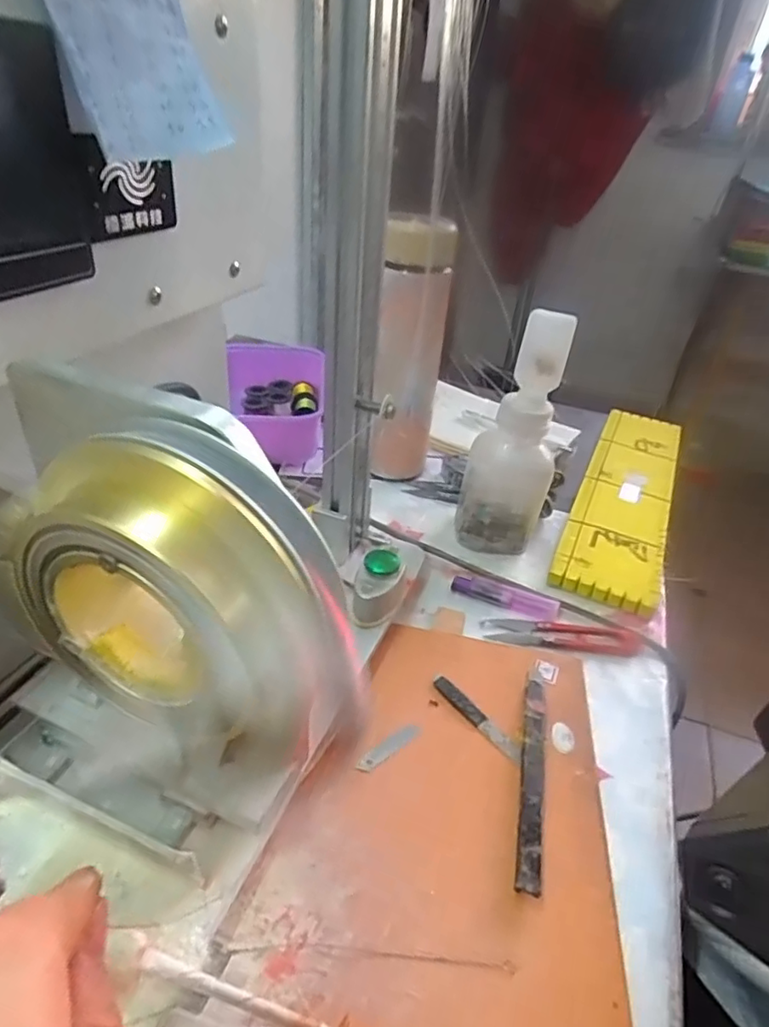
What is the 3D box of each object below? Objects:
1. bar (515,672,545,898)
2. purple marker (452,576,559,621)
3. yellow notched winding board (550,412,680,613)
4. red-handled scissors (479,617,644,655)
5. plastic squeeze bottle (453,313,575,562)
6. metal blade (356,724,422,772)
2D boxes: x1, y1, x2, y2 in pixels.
[{"bbox_3d":[0.081,0.138,0.322,0.012,0.011,0.132,12,35,8],"label":"bar"},{"bbox_3d":[0.089,0.061,0.438,0.078,0.008,0.019,16,36,14],"label":"purple marker"},{"bbox_3d":[0.232,-0.022,0.564,0.080,0.012,0.330,19,37,18],"label":"yellow notched winding board"},{"bbox_3d":[0.125,0.085,0.416,0.109,0.007,0.024,7,35,1],"label":"red-handled scissors"},{"bbox_3d":[0.101,-0.057,0.447,0.065,0.173,0.054,18,37,16],"label":"plastic squeeze bottle"},{"bbox_3d":[0.002,0.131,0.333,0.045,0.004,0.011,-20,39,-36],"label":"metal blade"}]

